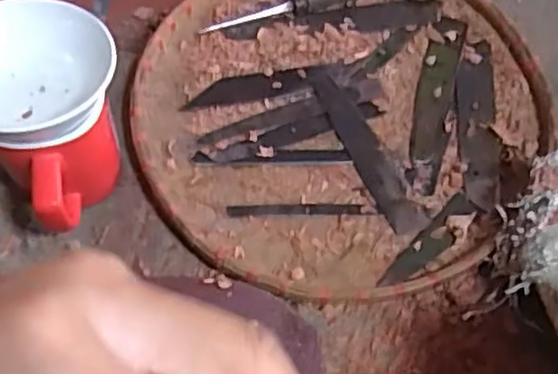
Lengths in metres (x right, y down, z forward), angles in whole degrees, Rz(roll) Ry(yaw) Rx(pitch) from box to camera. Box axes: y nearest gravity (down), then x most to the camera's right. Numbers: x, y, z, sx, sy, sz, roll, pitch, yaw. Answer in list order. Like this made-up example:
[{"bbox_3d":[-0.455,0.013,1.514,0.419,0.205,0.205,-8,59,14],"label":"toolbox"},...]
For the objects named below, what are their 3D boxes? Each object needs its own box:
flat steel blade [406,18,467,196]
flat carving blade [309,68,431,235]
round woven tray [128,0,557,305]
[{"bbox_3d":[0.115,-0.063,0.515,0.026,0.006,0.156,13,62,6],"label":"flat steel blade"},{"bbox_3d":[0.060,-0.029,0.493,0.025,0.004,0.146,-22,64,-12],"label":"flat carving blade"},{"bbox_3d":[0.043,-0.061,0.504,0.281,0.022,0.283,0,61,-1],"label":"round woven tray"}]

